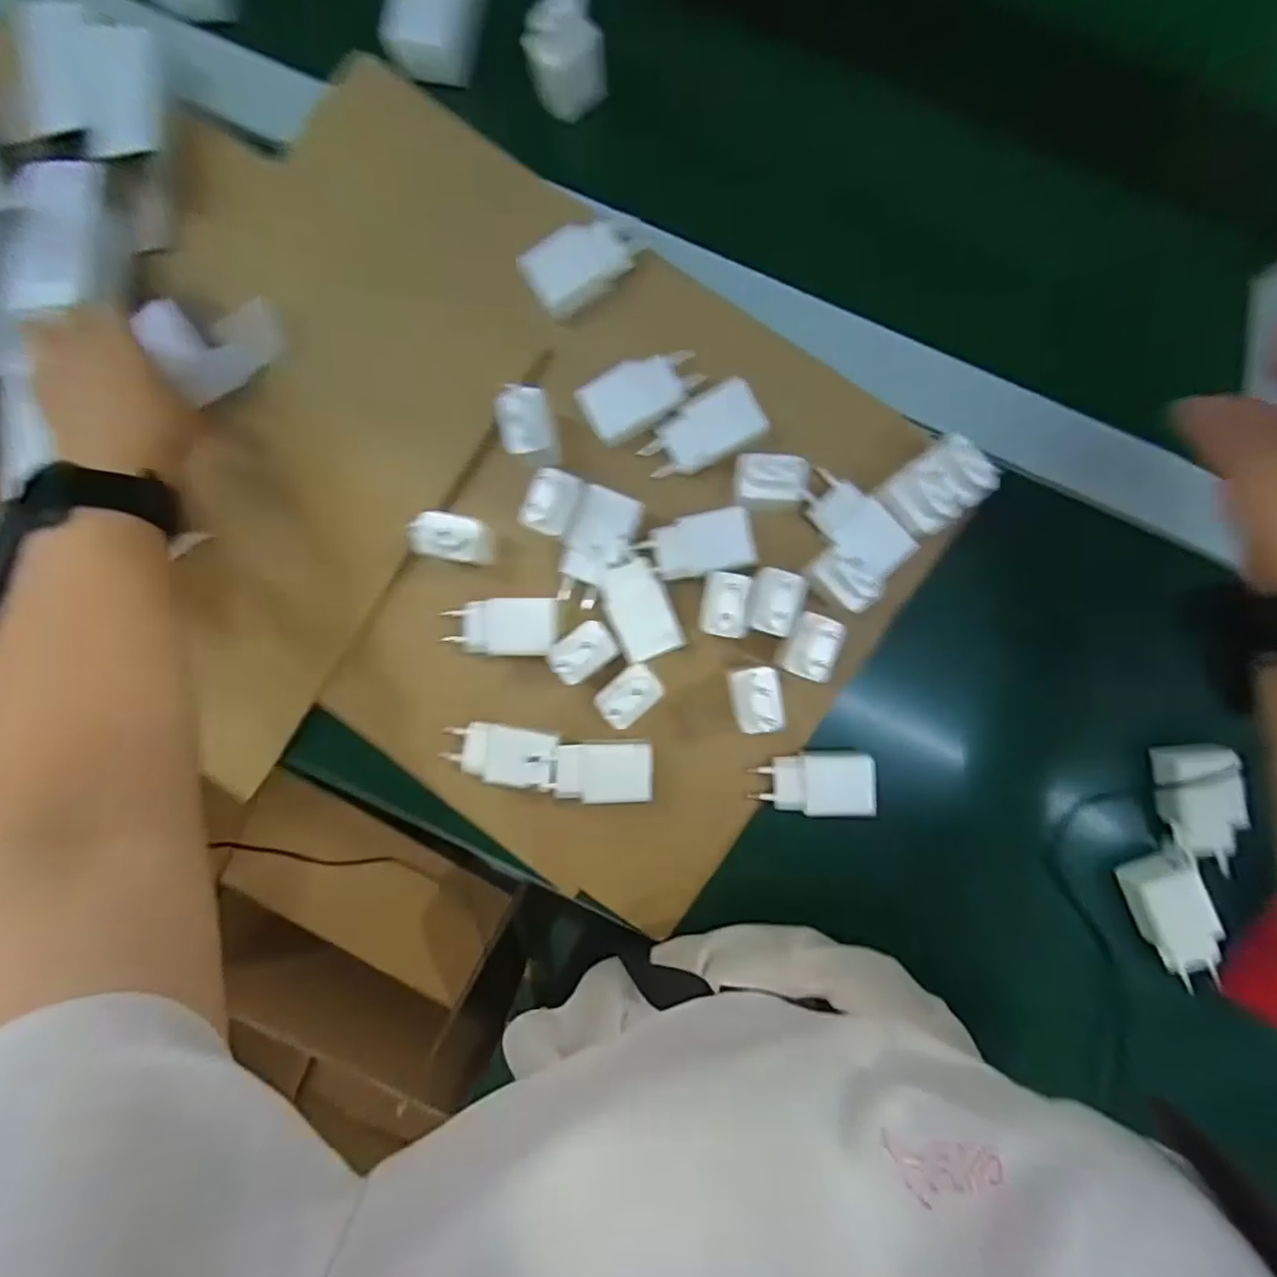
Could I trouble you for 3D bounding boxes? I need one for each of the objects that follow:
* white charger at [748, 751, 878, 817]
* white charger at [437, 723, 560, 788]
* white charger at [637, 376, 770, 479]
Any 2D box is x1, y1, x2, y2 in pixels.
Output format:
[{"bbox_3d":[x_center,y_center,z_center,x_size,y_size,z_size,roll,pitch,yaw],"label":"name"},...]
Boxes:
[{"bbox_3d":[0.117,0.097,0.429,0.077,0.021,0.040,-2,90,4],"label":"white charger"},{"bbox_3d":[-0.095,0.077,0.438,0.081,0.027,0.037,7,91,3],"label":"white charger"},{"bbox_3d":[0.043,-0.137,0.433,0.078,0.035,0.039,-26,89,3],"label":"white charger"}]

